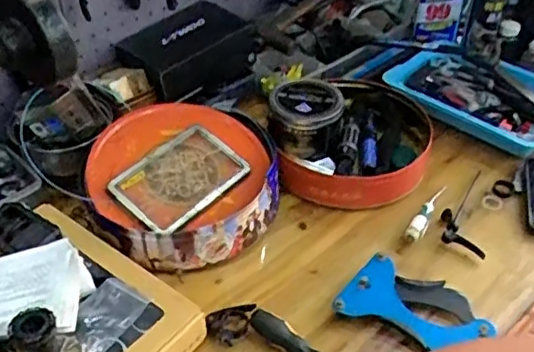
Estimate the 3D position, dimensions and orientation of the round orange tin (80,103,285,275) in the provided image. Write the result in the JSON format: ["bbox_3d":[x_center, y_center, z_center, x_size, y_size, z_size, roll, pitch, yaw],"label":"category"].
[{"bbox_3d":[-0.121,0.008,0.917,0.277,0.115,0.253,-2,41,-3],"label":"round orange tin"}]

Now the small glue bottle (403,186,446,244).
[{"bbox_3d":[0.250,0.053,0.948,0.026,0.032,0.151,20,44,22],"label":"small glue bottle"}]

